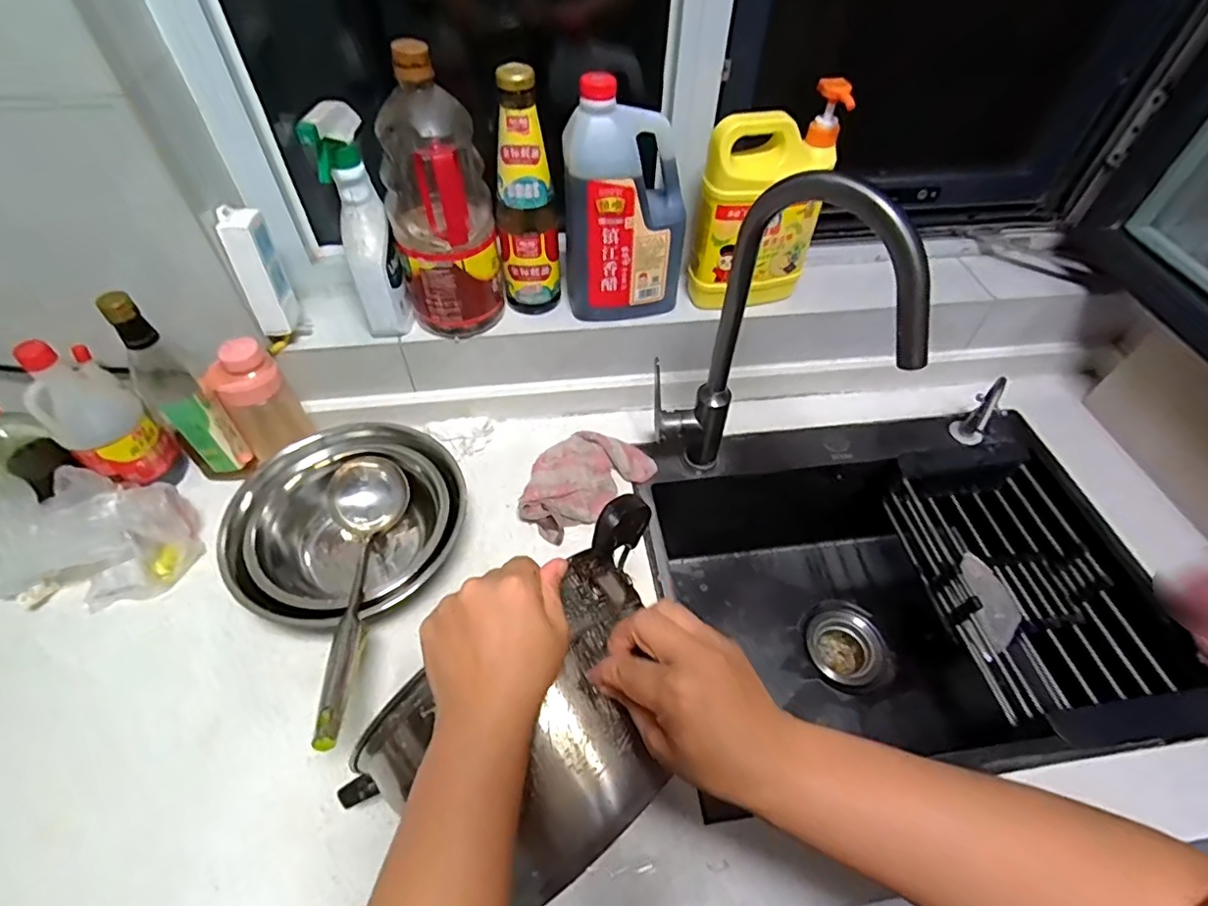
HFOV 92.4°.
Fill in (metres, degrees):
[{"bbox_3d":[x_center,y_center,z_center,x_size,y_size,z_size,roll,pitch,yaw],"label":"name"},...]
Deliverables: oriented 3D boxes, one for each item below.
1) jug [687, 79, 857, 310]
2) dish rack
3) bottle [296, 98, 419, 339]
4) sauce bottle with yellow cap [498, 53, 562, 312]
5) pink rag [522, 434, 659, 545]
[{"bbox_3d":[0.186,-0.282,0.687,0.145,0.244,0.070,-17,54,-14],"label":"jug"},{"bbox_3d":[0.518,0.164,0.744,0.191,0.067,0.314,-5,52,-4],"label":"dish rack"},{"bbox_3d":[-0.264,-0.246,0.637,0.055,0.229,0.085,-14,53,-11],"label":"bottle"},{"bbox_3d":[-0.089,-0.283,0.665,0.070,0.262,0.062,-6,52,-5],"label":"sauce bottle with yellow cap"},{"bbox_3d":[-0.032,0.028,0.742,0.174,0.034,0.112,-37,61,-26],"label":"pink rag"}]

